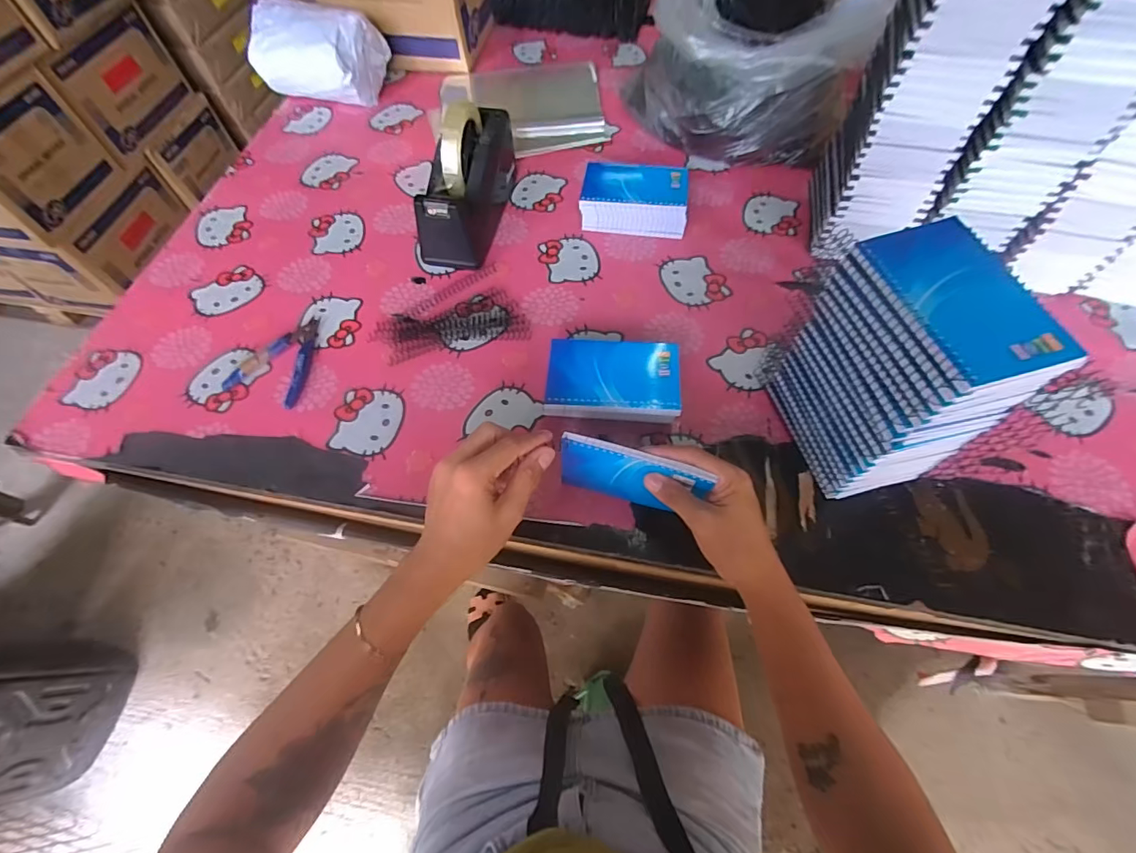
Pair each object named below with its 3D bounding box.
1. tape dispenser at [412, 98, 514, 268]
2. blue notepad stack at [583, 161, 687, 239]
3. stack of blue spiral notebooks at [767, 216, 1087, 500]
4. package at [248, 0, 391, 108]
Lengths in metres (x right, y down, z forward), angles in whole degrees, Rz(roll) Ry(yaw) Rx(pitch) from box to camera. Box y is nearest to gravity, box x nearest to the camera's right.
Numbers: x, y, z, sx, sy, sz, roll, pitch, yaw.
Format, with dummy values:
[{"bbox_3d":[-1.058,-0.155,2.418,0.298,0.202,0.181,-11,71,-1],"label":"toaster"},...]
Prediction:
[{"bbox_3d":[-0.123,-0.304,0.612,0.073,0.121,0.208,10,62,7],"label":"tape dispenser"},{"bbox_3d":[0.085,-0.290,0.642,0.132,0.049,0.083,6,61,5],"label":"blue notepad stack"},{"bbox_3d":[0.263,-0.039,0.413,0.091,0.199,0.131,-12,61,-5],"label":"stack of blue spiral notebooks"},{"bbox_3d":[-0.400,-0.596,0.802,0.190,0.111,0.143,26,65,15],"label":"package"}]

